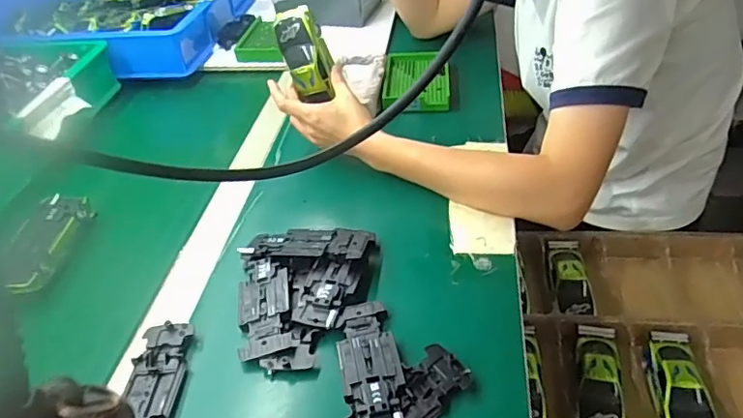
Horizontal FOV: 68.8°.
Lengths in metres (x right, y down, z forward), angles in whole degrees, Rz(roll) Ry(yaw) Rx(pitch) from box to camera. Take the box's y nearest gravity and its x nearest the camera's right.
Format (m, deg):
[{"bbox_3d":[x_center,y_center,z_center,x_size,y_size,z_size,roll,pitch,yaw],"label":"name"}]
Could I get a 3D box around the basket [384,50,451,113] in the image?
[{"bbox_3d":[0.067,-0.196,0.802,0.092,0.030,0.176,-1,40,5],"label":"basket"}]

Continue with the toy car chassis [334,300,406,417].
[{"bbox_3d":[-0.001,0.126,0.436,0.047,0.014,0.125,-9,40,-5],"label":"toy car chassis"}]

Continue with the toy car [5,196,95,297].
[{"bbox_3d":[-0.335,0.036,0.558,0.045,0.031,0.130,-3,40,3],"label":"toy car"}]

